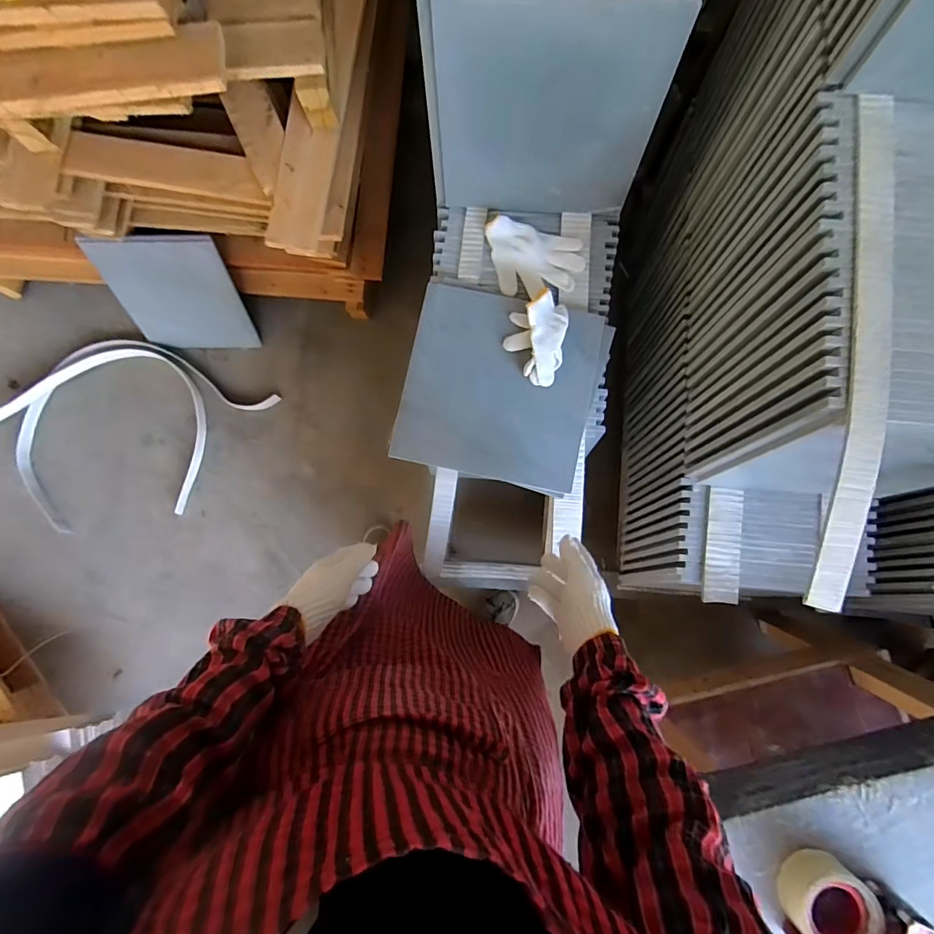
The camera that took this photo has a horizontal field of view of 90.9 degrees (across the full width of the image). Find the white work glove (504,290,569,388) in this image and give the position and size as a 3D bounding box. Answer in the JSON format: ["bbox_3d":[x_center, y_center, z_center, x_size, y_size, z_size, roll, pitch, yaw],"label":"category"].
[{"bbox_3d":[0.112,-0.208,0.740,0.091,0.042,0.141,9,86,4],"label":"white work glove"}]

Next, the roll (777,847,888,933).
[{"bbox_3d":[0.422,0.511,0.536,0.087,0.044,0.089,0,86,3],"label":"roll"}]

